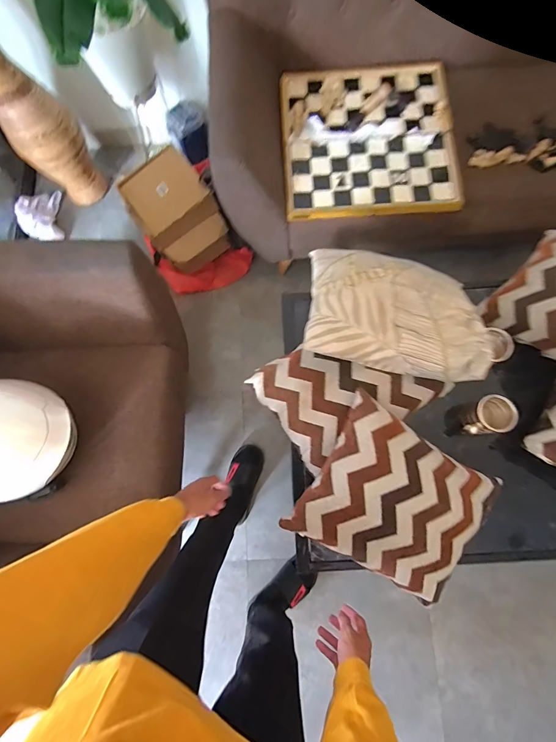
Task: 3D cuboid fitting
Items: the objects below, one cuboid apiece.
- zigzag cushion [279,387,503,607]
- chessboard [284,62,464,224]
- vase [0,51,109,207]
[{"bbox_3d":[0.224,0.256,0.667,0.351,0.100,0.280,33,92,-5],"label":"zigzag cushion"},{"bbox_3d":[0.264,-0.683,1.046,0.482,0.035,0.470,-3,82,2],"label":"chessboard"},{"bbox_3d":[-0.838,-0.866,1.202,0.214,0.668,0.186,-37,77,-8],"label":"vase"}]

